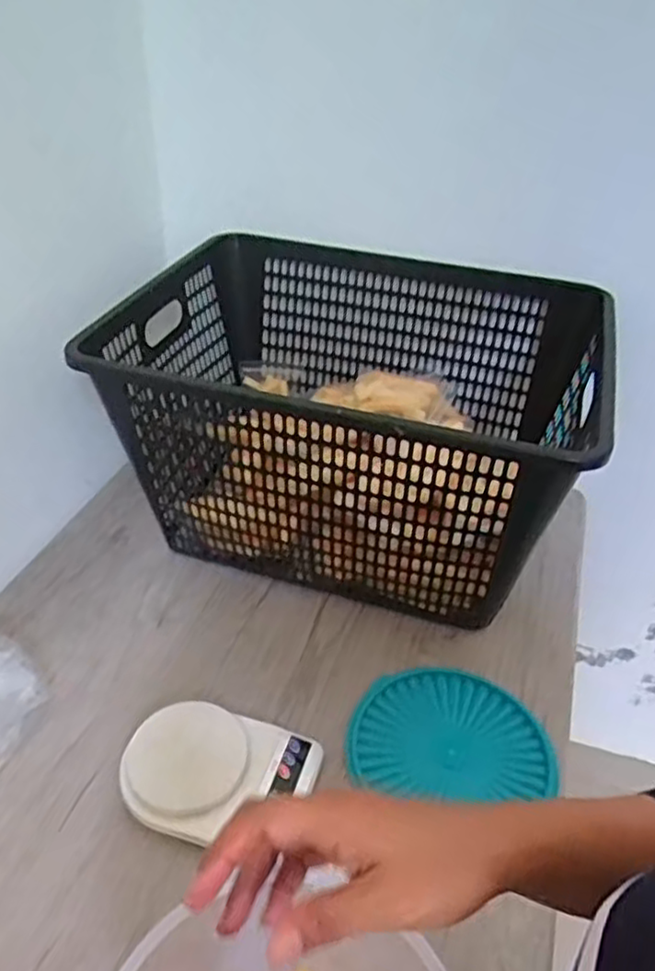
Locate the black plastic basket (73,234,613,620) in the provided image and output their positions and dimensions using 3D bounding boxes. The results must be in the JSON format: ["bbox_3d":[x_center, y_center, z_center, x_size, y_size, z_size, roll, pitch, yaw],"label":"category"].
[{"bbox_3d":[0.038,-0.082,0.929,0.555,0.304,0.431,13,39,13],"label":"black plastic basket"}]

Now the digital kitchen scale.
[{"bbox_3d":[-0.106,0.278,0.689,0.179,0.032,0.126,11,39,10],"label":"digital kitchen scale"}]

